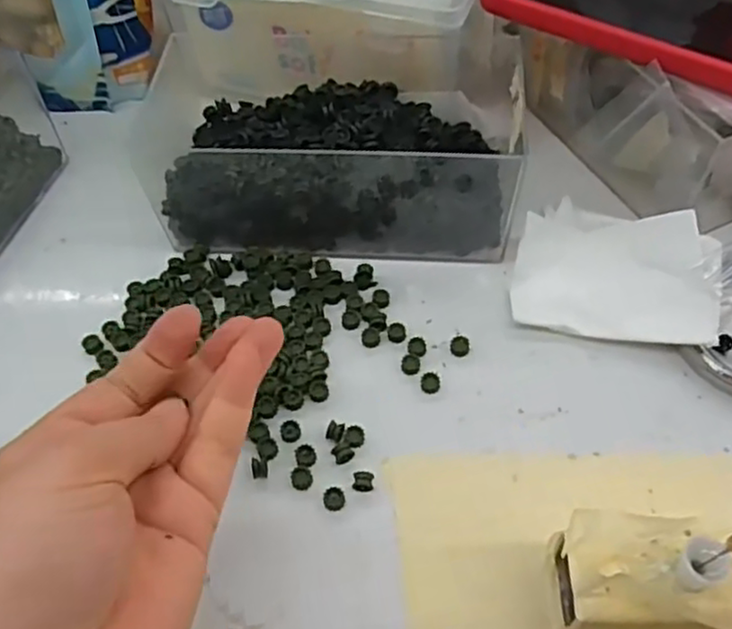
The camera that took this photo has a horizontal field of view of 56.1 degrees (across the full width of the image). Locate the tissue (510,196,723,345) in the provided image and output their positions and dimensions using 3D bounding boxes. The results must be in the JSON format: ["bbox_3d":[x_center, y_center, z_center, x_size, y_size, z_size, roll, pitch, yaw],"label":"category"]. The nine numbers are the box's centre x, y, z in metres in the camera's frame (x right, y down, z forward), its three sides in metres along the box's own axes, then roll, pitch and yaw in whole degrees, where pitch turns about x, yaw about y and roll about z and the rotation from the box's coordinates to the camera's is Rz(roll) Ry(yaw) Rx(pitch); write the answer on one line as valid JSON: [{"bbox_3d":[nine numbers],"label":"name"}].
[{"bbox_3d":[0.117,-0.022,0.324,0.086,0.025,0.066,10,56,10],"label":"tissue"}]

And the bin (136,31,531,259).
[{"bbox_3d":[-0.012,-0.091,0.352,0.179,0.064,0.109,0,55,2],"label":"bin"}]

